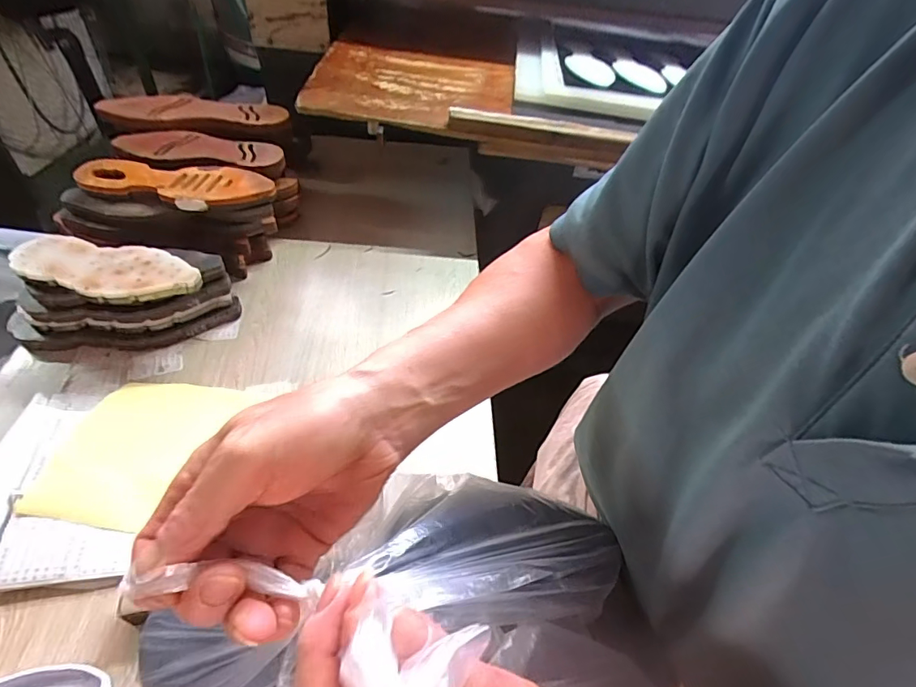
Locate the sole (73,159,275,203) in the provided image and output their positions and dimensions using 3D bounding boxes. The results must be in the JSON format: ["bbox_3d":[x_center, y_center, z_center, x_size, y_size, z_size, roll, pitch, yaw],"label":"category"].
[{"bbox_3d":[-0.452,-0.258,0.754,0.309,0.020,0.095,9,48,1],"label":"sole"}]

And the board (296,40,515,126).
[{"bbox_3d":[-0.084,-0.526,0.957,0.397,0.028,0.320,6,48,-2],"label":"board"}]

